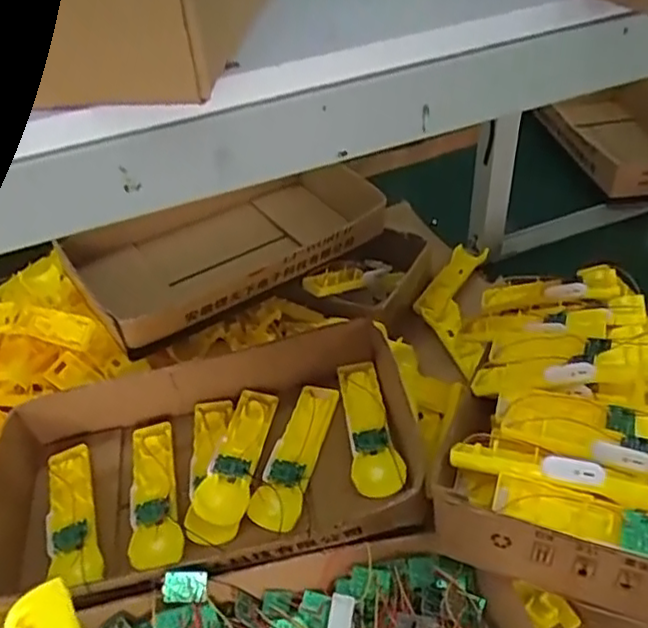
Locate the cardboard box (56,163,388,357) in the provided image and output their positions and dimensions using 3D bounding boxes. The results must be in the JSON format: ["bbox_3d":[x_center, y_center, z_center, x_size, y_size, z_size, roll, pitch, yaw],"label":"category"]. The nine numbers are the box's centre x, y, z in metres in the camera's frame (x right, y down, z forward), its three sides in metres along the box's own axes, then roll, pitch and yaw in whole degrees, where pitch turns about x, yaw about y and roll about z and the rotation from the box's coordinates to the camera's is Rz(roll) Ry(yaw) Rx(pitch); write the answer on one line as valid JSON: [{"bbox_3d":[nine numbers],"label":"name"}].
[{"bbox_3d":[-0.106,-0.079,0.889,0.393,0.082,0.148,-27,46,-23],"label":"cardboard box"}]

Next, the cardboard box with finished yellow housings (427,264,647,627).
[{"bbox_3d":[0.256,0.093,0.680,0.241,0.128,0.388,13,45,19],"label":"cardboard box with finished yellow housings"}]

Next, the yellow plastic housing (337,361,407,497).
[{"bbox_3d":[0.044,0.116,0.689,0.049,0.028,0.157,-9,42,-5],"label":"yellow plastic housing"}]

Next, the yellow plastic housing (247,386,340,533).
[{"bbox_3d":[-0.028,0.146,0.683,0.052,0.036,0.158,9,44,15],"label":"yellow plastic housing"}]

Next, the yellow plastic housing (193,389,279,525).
[{"bbox_3d":[-0.087,0.144,0.684,0.045,0.031,0.159,6,43,11],"label":"yellow plastic housing"}]

